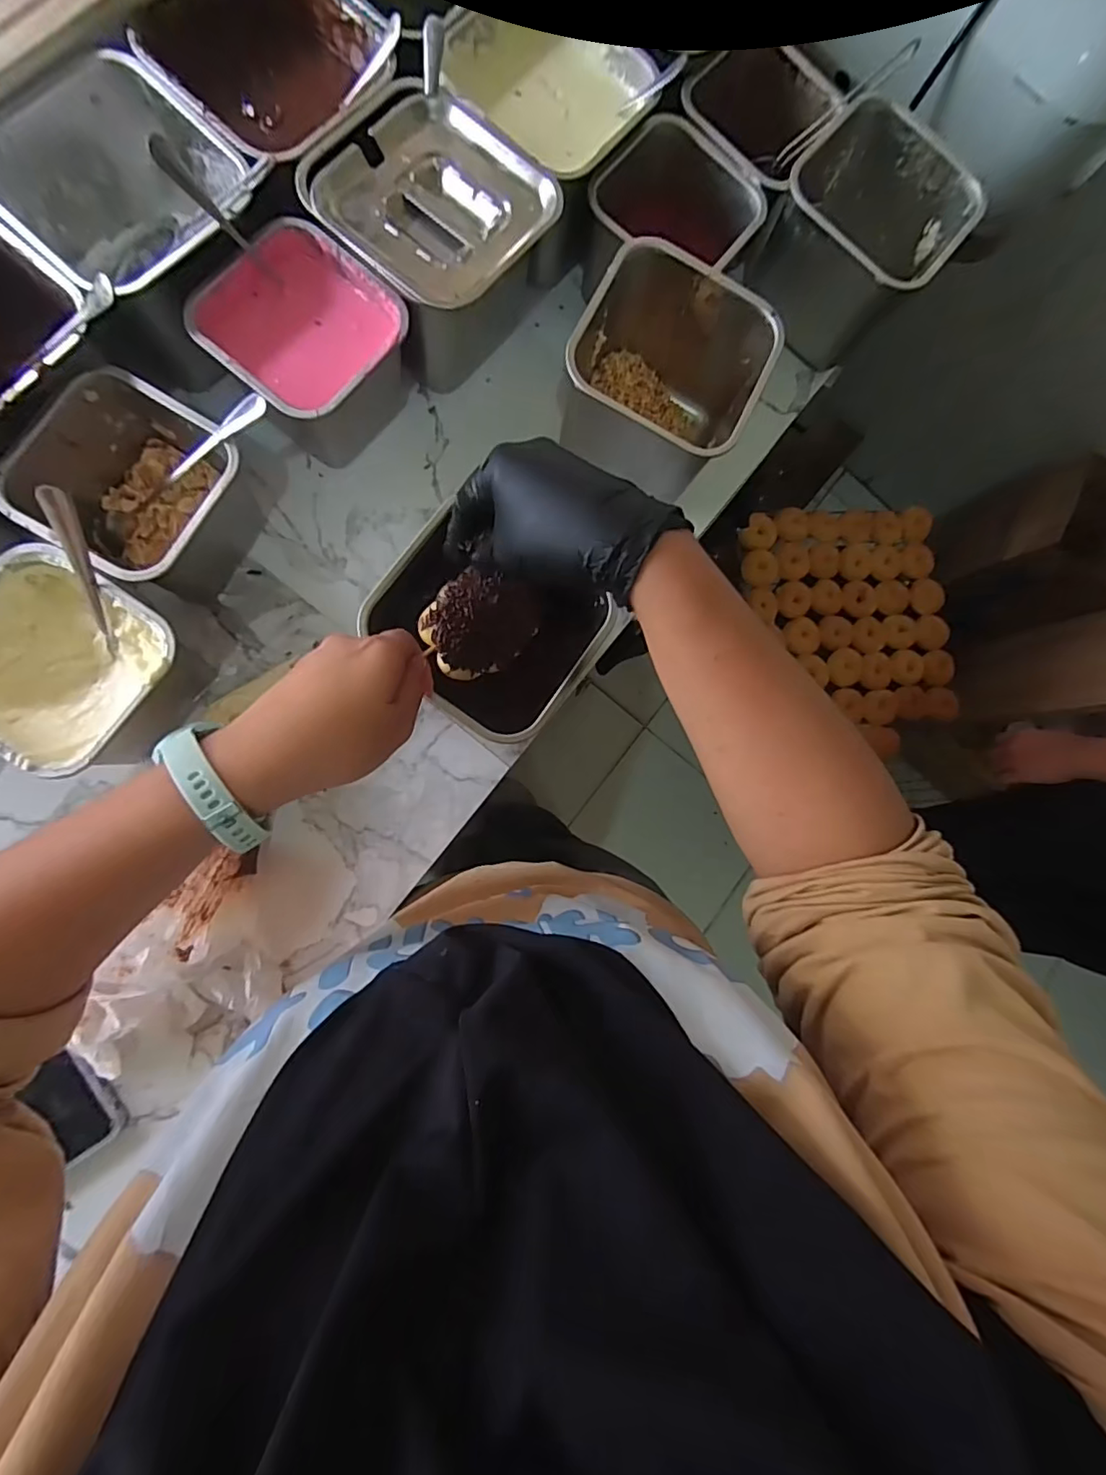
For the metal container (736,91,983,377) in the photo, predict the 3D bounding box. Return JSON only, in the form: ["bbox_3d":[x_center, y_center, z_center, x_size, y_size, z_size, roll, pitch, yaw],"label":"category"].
[{"bbox_3d":[0.258,-0.425,0.489,0.135,0.095,0.139,40,81,-3],"label":"metal container"}]

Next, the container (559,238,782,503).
[{"bbox_3d":[0.084,-0.279,0.459,0.137,0.111,0.133,24,82,-5],"label":"container"}]

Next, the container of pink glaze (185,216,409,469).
[{"bbox_3d":[-0.180,-0.282,0.424,0.116,0.086,0.118,42,81,-3],"label":"container of pink glaze"}]

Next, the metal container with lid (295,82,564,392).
[{"bbox_3d":[-0.086,-0.366,0.438,0.143,0.119,0.138,40,81,-3],"label":"metal container with lid"}]

